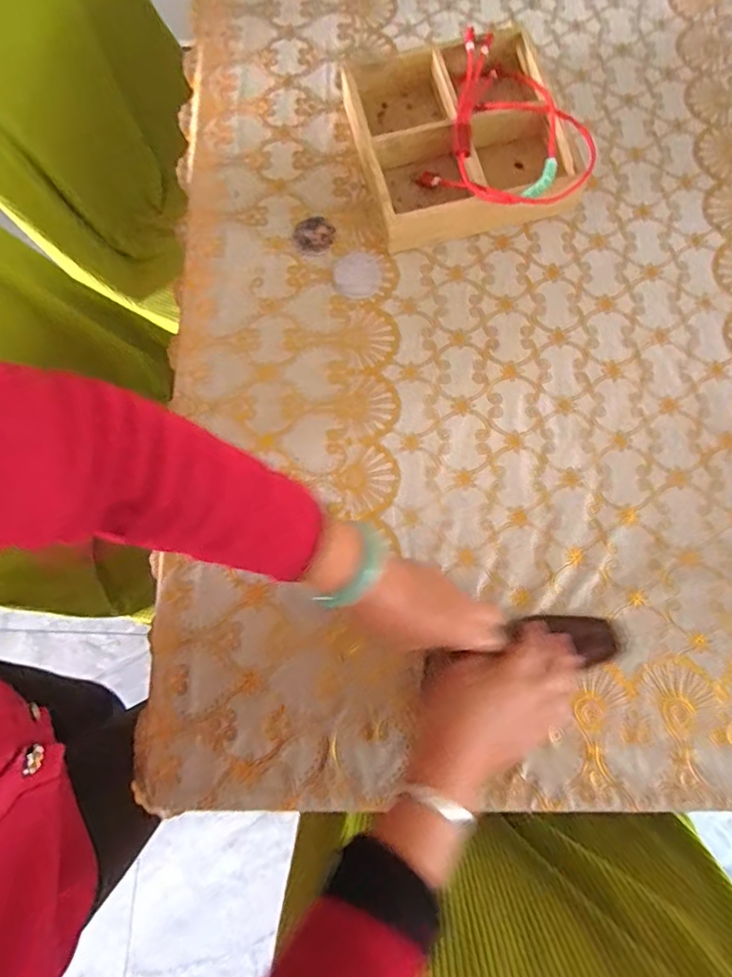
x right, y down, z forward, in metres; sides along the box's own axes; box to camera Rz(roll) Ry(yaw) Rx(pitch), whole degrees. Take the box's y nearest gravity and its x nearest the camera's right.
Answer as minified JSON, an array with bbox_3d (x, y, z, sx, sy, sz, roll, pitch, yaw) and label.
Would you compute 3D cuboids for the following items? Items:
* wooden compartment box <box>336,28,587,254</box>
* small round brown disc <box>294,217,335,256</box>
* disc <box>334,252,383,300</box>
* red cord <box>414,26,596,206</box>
[{"bbox_3d":[0.098,-0.364,0.565,0.204,0.053,0.213,-15,77,-3],"label":"wooden compartment box"},{"bbox_3d":[-0.055,-0.265,0.566,0.041,0.007,0.039,36,80,8],"label":"small round brown disc"},{"bbox_3d":[-0.009,-0.217,0.554,0.046,0.004,0.056,-8,77,-1],"label":"disc"},{"bbox_3d":[0.154,-0.365,0.562,0.159,0.057,0.192,18,78,5],"label":"red cord"}]

